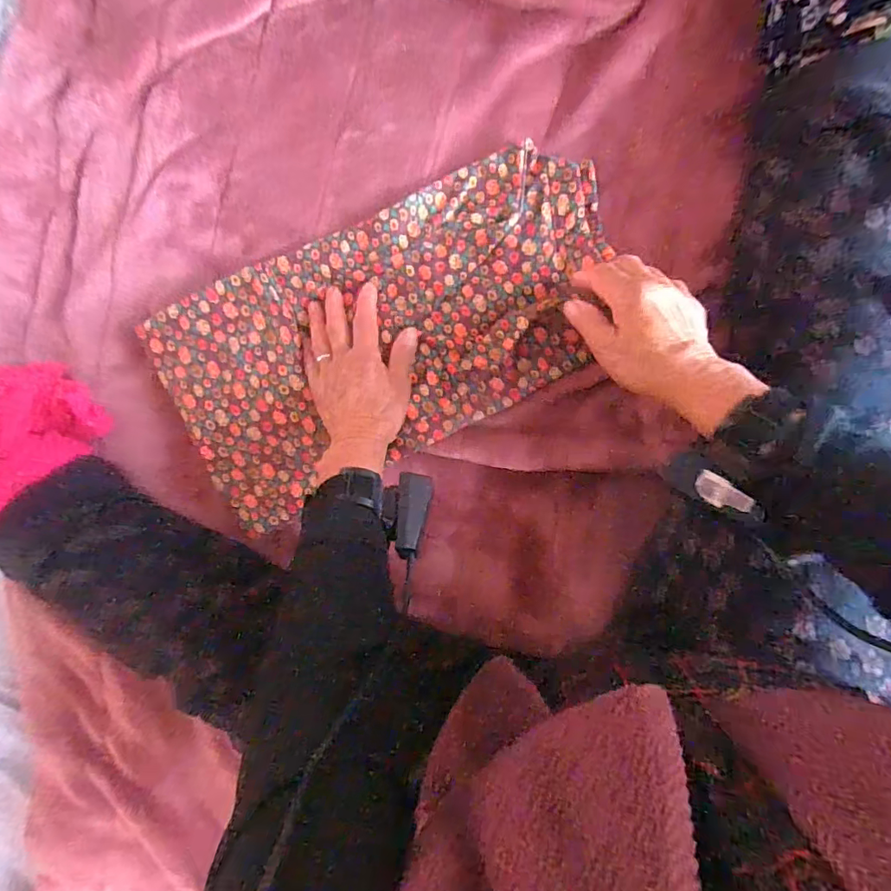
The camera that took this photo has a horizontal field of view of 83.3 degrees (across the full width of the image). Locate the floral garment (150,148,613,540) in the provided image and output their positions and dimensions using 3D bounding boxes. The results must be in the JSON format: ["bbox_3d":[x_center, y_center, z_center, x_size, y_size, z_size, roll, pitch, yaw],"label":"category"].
[{"bbox_3d":[-0.055,-0.107,0.487,0.438,0.023,0.219,-26,93,5],"label":"floral garment"}]

